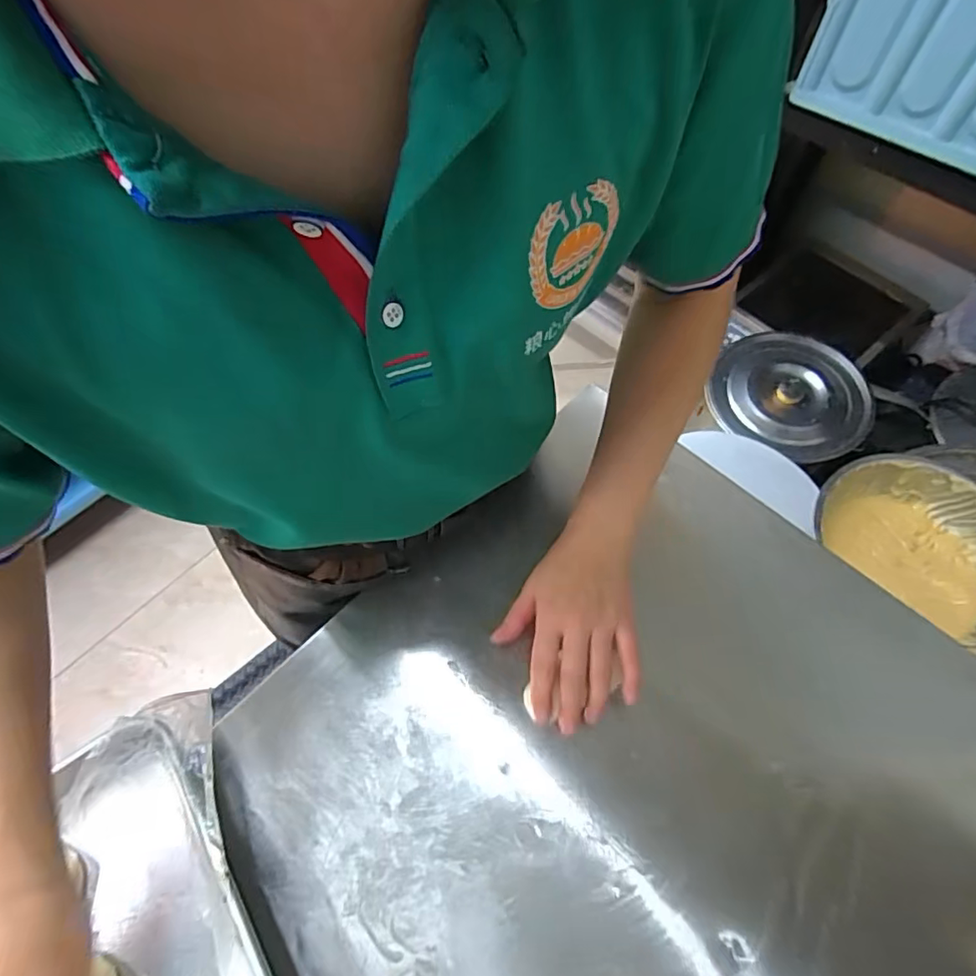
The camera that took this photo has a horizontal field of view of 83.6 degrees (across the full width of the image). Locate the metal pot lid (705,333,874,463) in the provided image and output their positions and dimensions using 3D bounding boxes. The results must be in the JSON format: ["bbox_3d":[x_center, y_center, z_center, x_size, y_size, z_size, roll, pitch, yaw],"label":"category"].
[{"bbox_3d":[0.623,-0.185,1.135,0.299,0.064,0.277,-1,63,2],"label":"metal pot lid"}]

